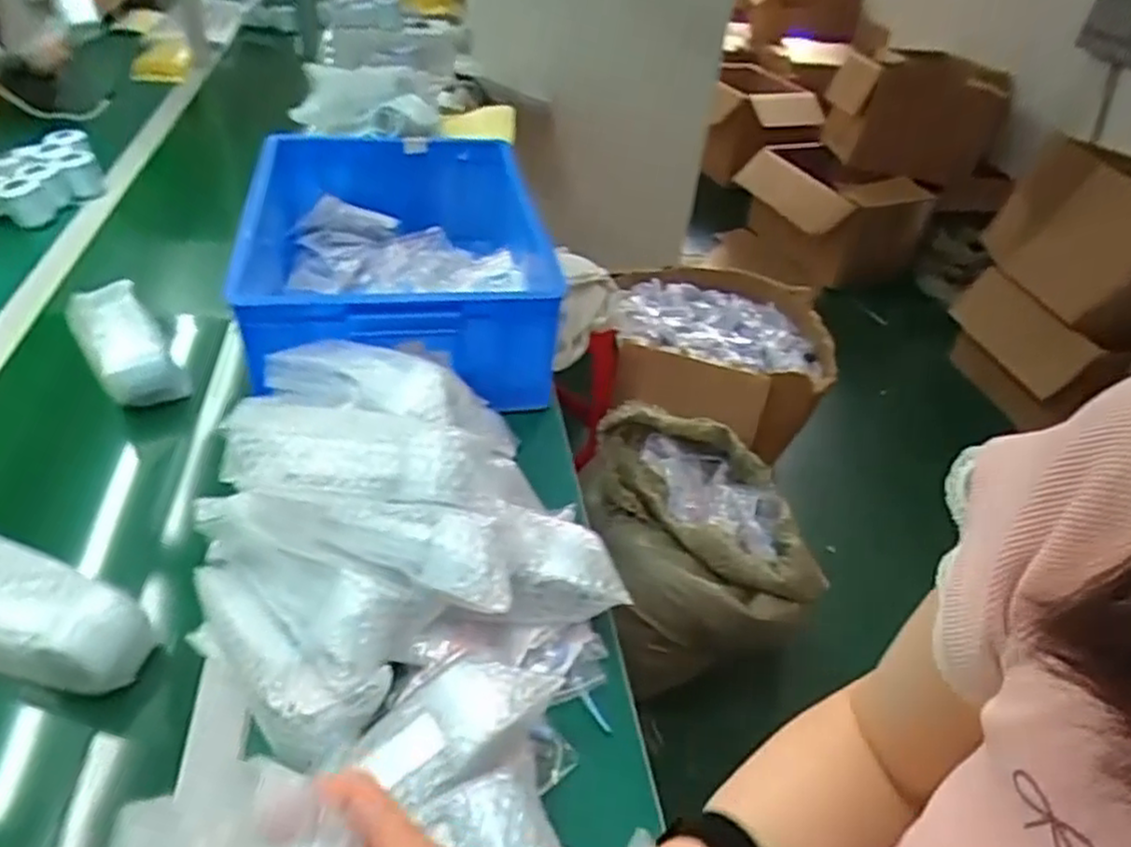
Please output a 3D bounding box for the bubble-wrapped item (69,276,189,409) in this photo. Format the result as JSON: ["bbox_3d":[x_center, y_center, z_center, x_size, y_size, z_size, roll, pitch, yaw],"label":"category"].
[{"bbox_3d":[-0.514,-0.092,0.868,0.083,0.068,0.192,-22,47,-32],"label":"bubble-wrapped item"}]

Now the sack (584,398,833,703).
[{"bbox_3d":[0.208,0.222,1.302,0.375,0.307,0.386,-4,40,-15],"label":"sack"}]

